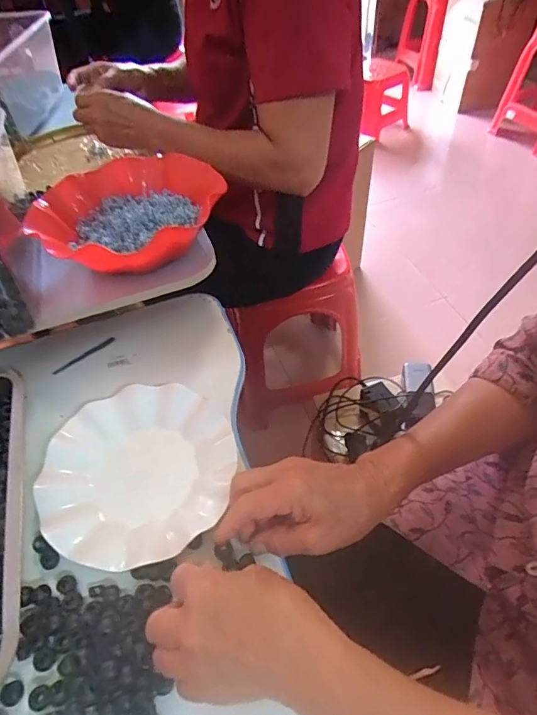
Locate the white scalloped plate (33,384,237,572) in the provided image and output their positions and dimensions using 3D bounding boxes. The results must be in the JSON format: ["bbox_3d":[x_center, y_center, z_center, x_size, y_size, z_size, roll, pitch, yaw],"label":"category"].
[{"bbox_3d":[-0.123,0.106,0.430,0.175,0.021,0.175,-2,49,3],"label":"white scalloped plate"}]

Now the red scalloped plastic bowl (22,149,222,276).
[{"bbox_3d":[-0.165,-0.171,0.542,0.213,0.061,0.215,-2,49,3],"label":"red scalloped plastic bowl"}]

